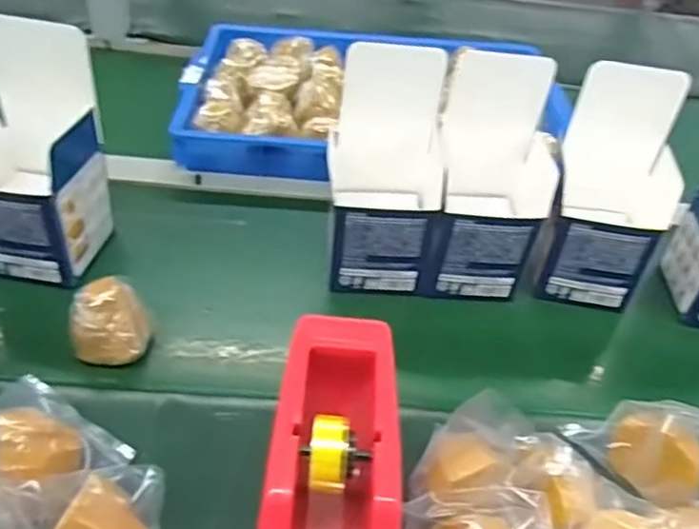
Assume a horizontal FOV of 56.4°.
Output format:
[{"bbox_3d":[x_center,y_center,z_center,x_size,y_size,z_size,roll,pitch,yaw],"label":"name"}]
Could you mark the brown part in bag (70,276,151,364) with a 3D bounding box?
[{"bbox_3d":[-0.173,0.041,0.473,0.045,0.045,0.044,9,40,4],"label":"brown part in bag"}]

